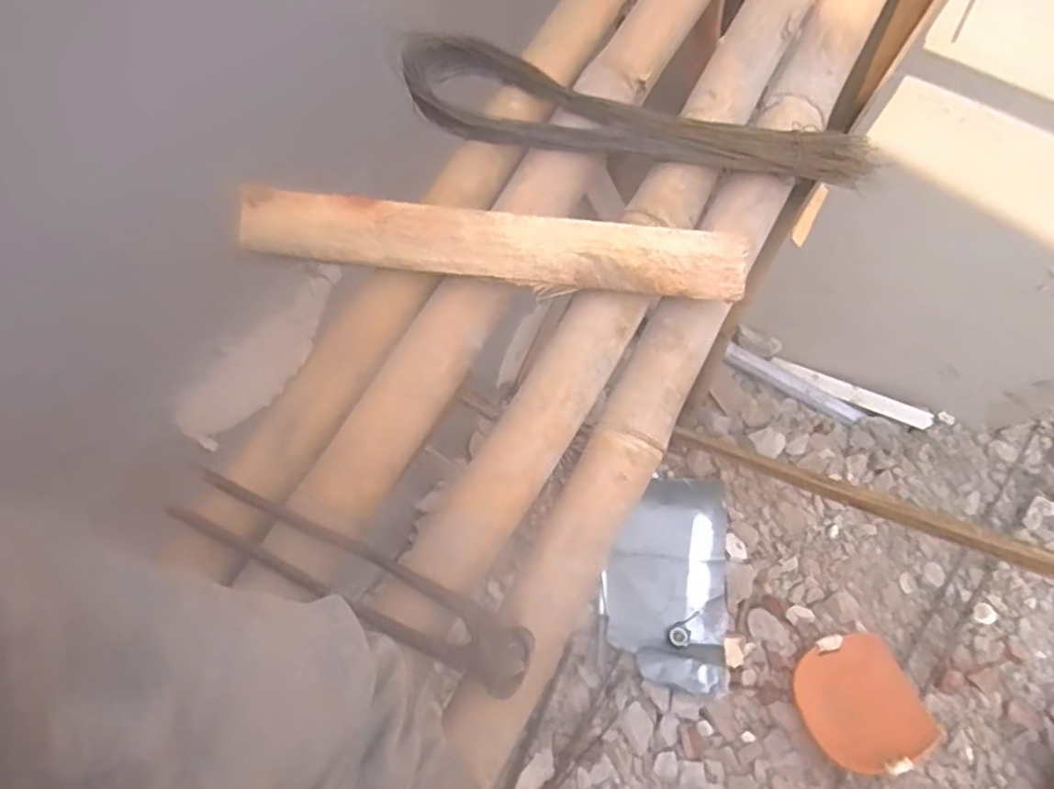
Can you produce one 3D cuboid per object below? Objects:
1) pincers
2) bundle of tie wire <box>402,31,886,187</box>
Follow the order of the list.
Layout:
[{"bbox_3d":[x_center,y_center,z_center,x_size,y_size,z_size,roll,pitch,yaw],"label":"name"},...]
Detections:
[{"bbox_3d":[-0.137,0.142,0.526,0.301,0.034,0.053,25,73,10],"label":"pincers"},{"bbox_3d":[0.085,-0.236,0.595,0.412,0.035,0.071,15,71,7],"label":"bundle of tie wire"}]

